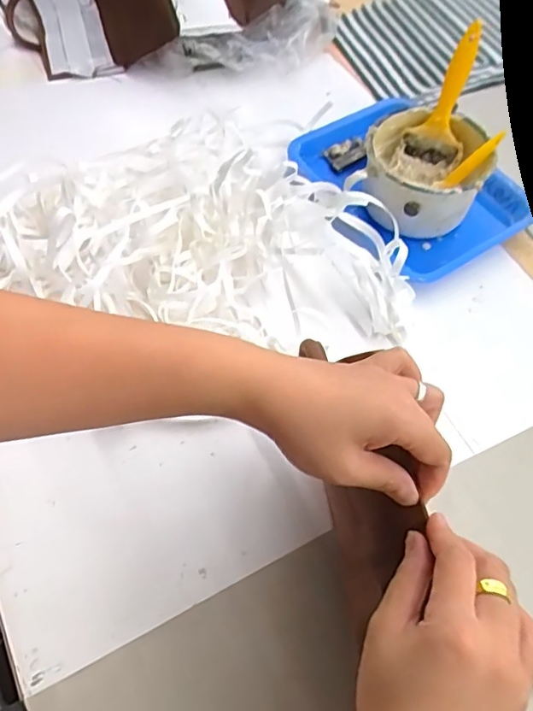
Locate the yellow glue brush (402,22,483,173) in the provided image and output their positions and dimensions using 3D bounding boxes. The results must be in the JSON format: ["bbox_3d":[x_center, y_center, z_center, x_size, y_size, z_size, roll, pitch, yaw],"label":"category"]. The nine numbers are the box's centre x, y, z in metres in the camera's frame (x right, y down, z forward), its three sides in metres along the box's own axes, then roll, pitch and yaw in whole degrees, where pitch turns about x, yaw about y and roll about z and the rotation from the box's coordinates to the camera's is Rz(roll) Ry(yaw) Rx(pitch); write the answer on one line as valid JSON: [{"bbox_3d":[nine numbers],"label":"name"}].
[{"bbox_3d":[0.218,-0.305,0.645,0.068,0.150,0.018,21,34,9],"label":"yellow glue brush"}]

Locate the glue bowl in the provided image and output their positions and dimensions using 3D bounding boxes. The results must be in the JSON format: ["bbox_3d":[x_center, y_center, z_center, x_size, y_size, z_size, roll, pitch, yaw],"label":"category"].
[{"bbox_3d":[0.188,-0.222,0.661,0.138,0.083,0.134,1,60,-2],"label":"glue bowl"}]

